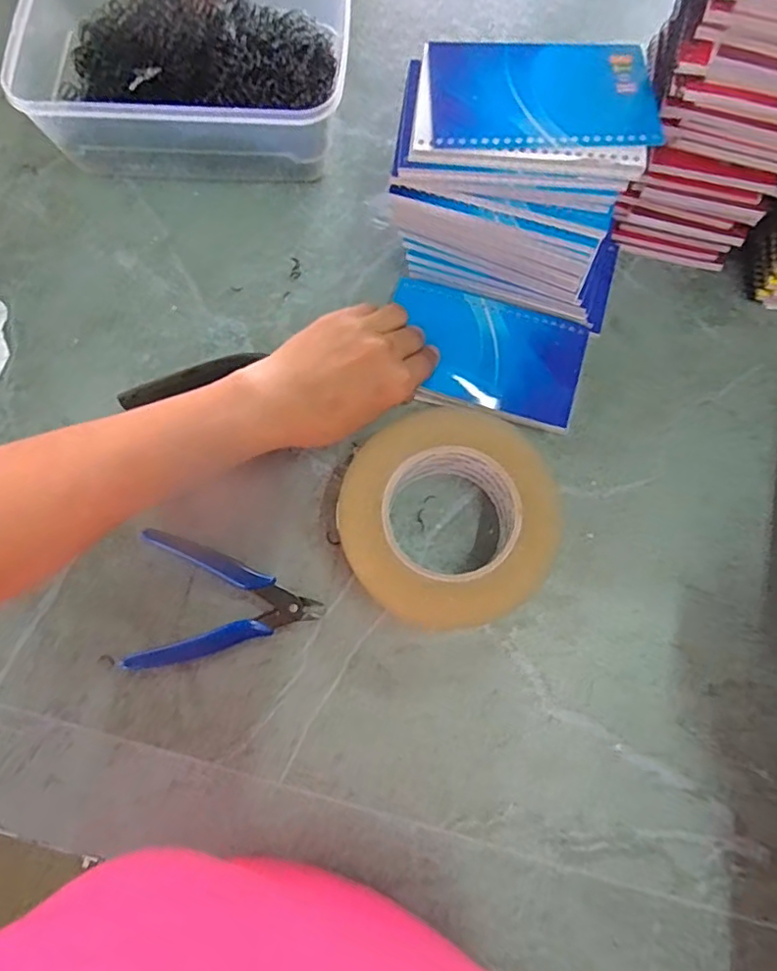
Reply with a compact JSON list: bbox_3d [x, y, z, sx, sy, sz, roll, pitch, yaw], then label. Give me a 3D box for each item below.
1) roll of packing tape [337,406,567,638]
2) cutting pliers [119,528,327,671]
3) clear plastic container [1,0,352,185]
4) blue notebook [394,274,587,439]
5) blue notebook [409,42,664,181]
[{"bbox_3d":[0.036,0.021,0.364,0.124,0.050,0.131,15,76,3],"label":"roll of packing tape"},{"bbox_3d":[-0.101,0.072,0.372,0.116,0.008,0.084,0,76,-1],"label":"cutting pliers"},{"bbox_3d":[-0.149,-0.321,0.447,0.234,0.071,0.186,4,76,0],"label":"clear plastic container"},{"bbox_3d":[0.067,-0.091,0.405,0.135,0.011,0.083,17,76,3],"label":"blue notebook"},{"bbox_3d":[0.087,-0.226,0.341,0.138,0.008,0.094,6,76,0],"label":"blue notebook"}]

